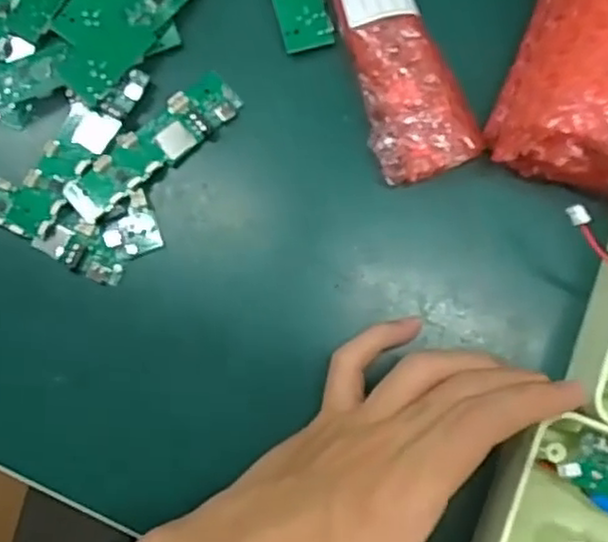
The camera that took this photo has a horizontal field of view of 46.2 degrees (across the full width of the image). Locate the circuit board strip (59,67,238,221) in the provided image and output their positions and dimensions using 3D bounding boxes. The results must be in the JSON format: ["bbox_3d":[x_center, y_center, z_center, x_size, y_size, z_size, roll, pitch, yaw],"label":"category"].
[{"bbox_3d":[-0.071,-0.059,0.339,0.092,0.004,0.024,-41,90,-8],"label":"circuit board strip"}]

